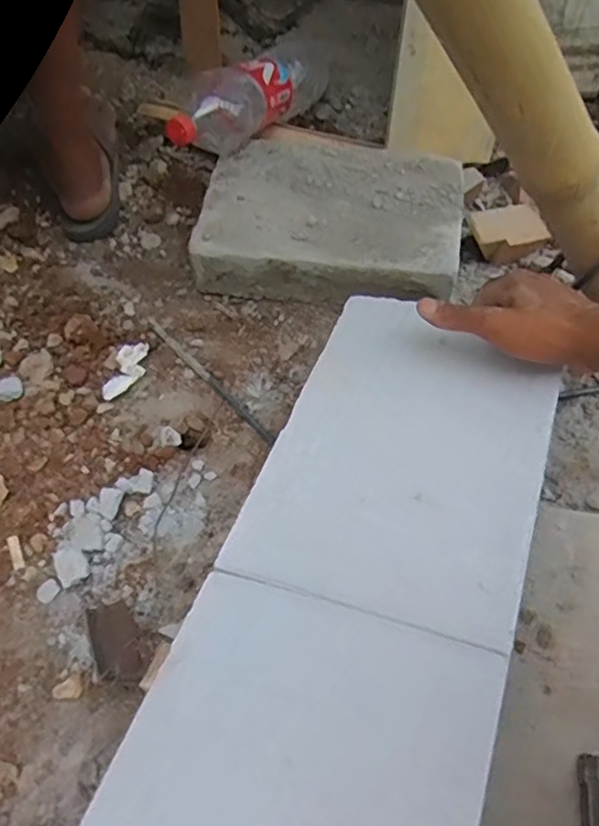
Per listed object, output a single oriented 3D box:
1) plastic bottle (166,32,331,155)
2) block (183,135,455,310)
[{"bbox_3d":[-0.063,-0.416,0.827,0.081,0.091,0.333,30,49,14],"label":"plastic bottle"},{"bbox_3d":[0.039,-0.236,0.765,0.308,0.082,0.210,8,63,4],"label":"block"}]

